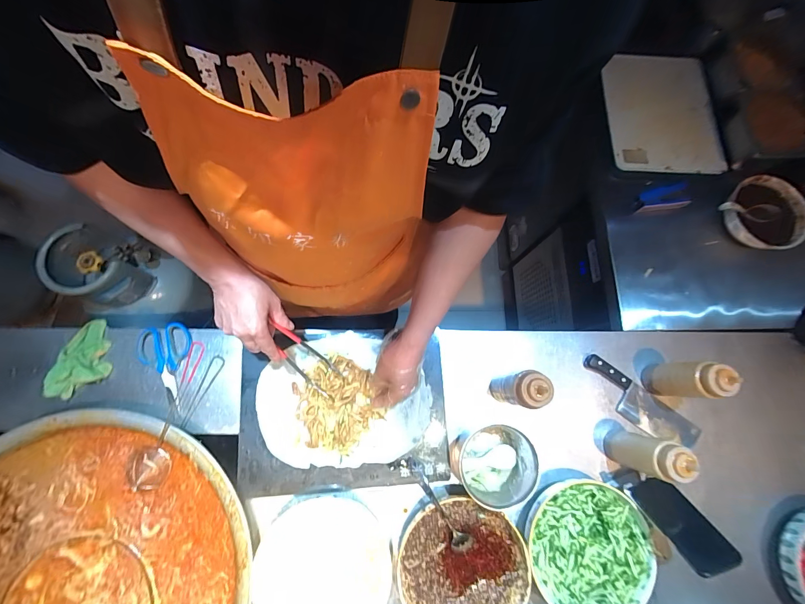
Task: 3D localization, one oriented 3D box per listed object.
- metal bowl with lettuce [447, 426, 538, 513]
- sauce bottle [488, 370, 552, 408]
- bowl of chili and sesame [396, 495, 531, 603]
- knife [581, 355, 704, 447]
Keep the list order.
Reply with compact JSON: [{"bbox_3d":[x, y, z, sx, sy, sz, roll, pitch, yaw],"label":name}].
[{"bbox_3d":[0.173,0.312,0.663,0.139,0.102,0.126,-28,80,-9],"label":"metal bowl with lettuce"},{"bbox_3d":[0.212,0.163,0.649,0.055,0.171,0.062,-13,78,-7],"label":"sauce bottle"},{"bbox_3d":[0.106,0.472,0.622,0.219,0.046,0.218,1,77,-3],"label":"bowl of chili and sesame"},{"bbox_3d":[0.490,0.216,0.727,0.265,0.021,0.074,37,78,5],"label":"knife"}]

